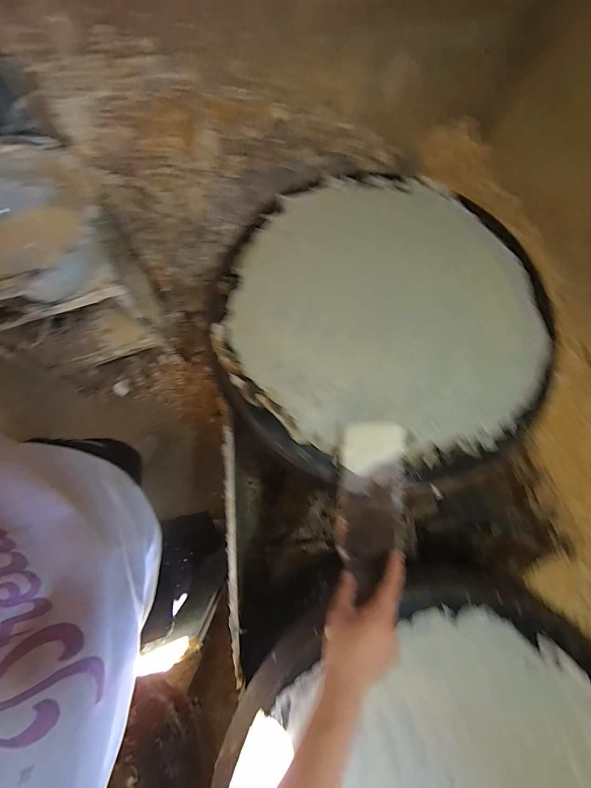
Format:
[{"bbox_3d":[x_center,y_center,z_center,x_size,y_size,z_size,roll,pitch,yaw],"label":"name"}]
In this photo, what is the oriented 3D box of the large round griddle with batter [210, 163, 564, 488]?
[{"bbox_3d":[0.150,-0.136,0.587,0.570,0.042,0.541,0,75,-1],"label":"large round griddle with batter"}]

